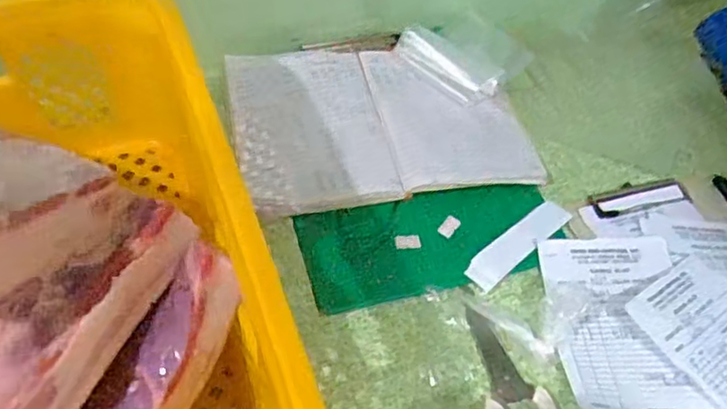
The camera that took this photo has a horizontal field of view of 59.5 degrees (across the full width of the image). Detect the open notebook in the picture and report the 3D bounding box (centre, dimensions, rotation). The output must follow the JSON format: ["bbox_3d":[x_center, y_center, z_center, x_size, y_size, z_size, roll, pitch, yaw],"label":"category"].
[{"bbox_3d":[0.013,-0.082,0.618,0.272,0.022,0.200,-7,53,-9],"label":"open notebook"}]

